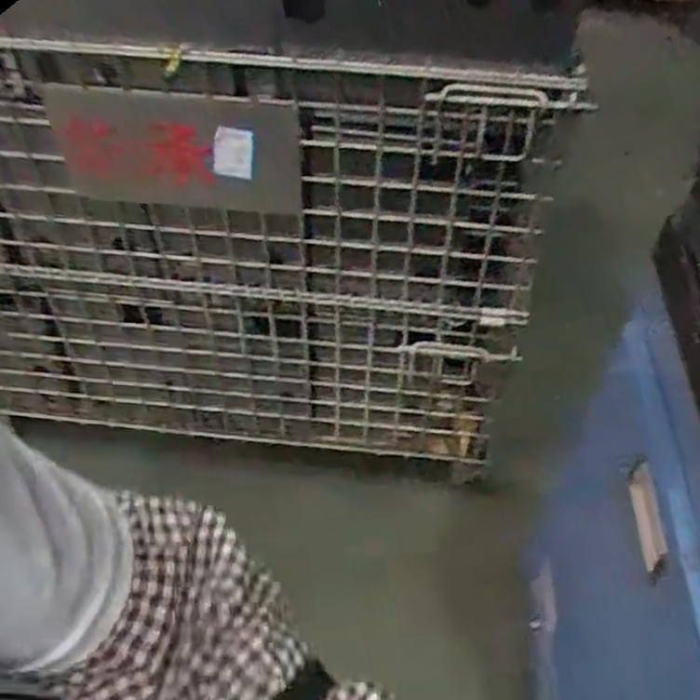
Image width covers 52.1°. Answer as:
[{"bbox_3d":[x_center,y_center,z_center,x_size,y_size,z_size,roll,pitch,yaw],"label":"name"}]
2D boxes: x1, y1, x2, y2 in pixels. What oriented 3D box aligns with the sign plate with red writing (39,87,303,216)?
[{"bbox_3d":[-0.208,-0.236,0.868,0.292,0.171,0.010,5,53,7],"label":"sign plate with red writing"}]

